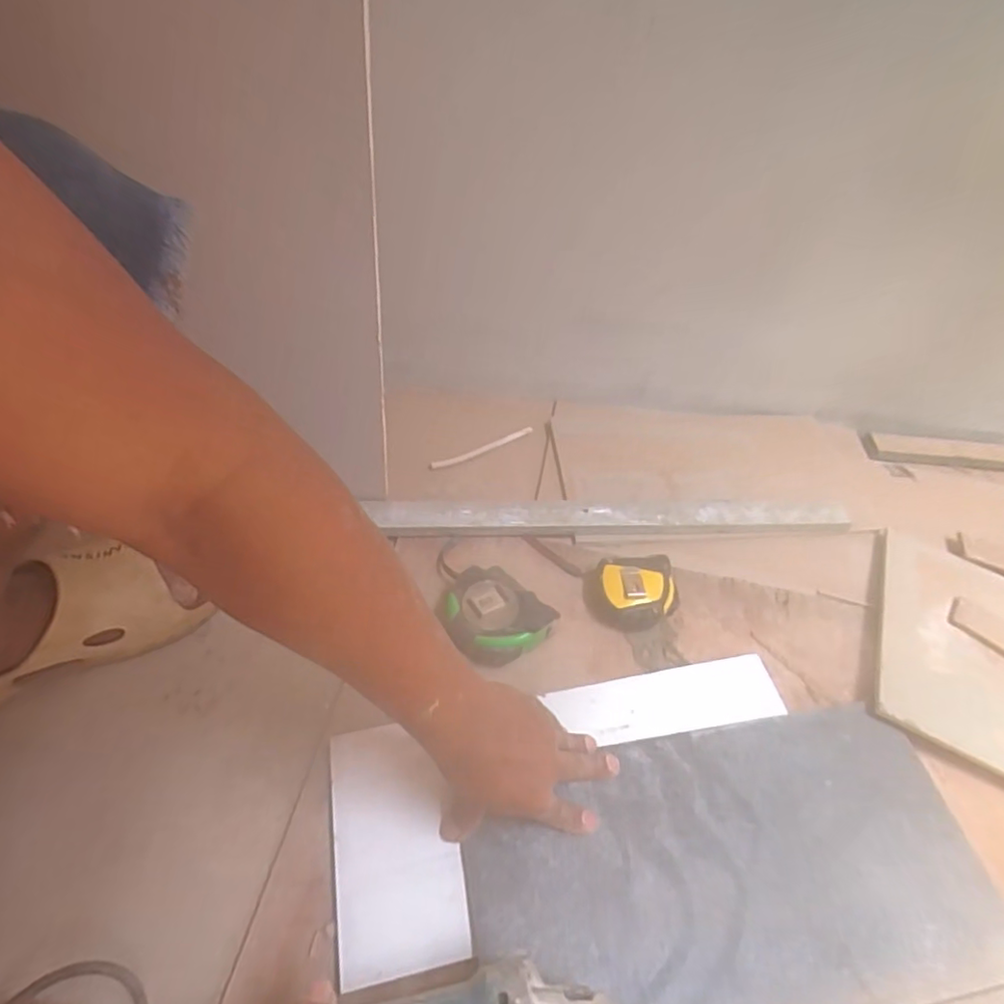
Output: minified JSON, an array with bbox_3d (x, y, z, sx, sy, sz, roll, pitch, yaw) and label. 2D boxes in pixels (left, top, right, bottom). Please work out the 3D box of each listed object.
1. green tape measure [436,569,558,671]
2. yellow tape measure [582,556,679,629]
[{"bbox_3d":[-0.010,0.109,0.551,0.095,0.043,0.078,39,59,23],"label":"green tape measure"},{"bbox_3d":[0.128,0.087,0.585,0.086,0.036,0.069,4,52,-2],"label":"yellow tape measure"}]

